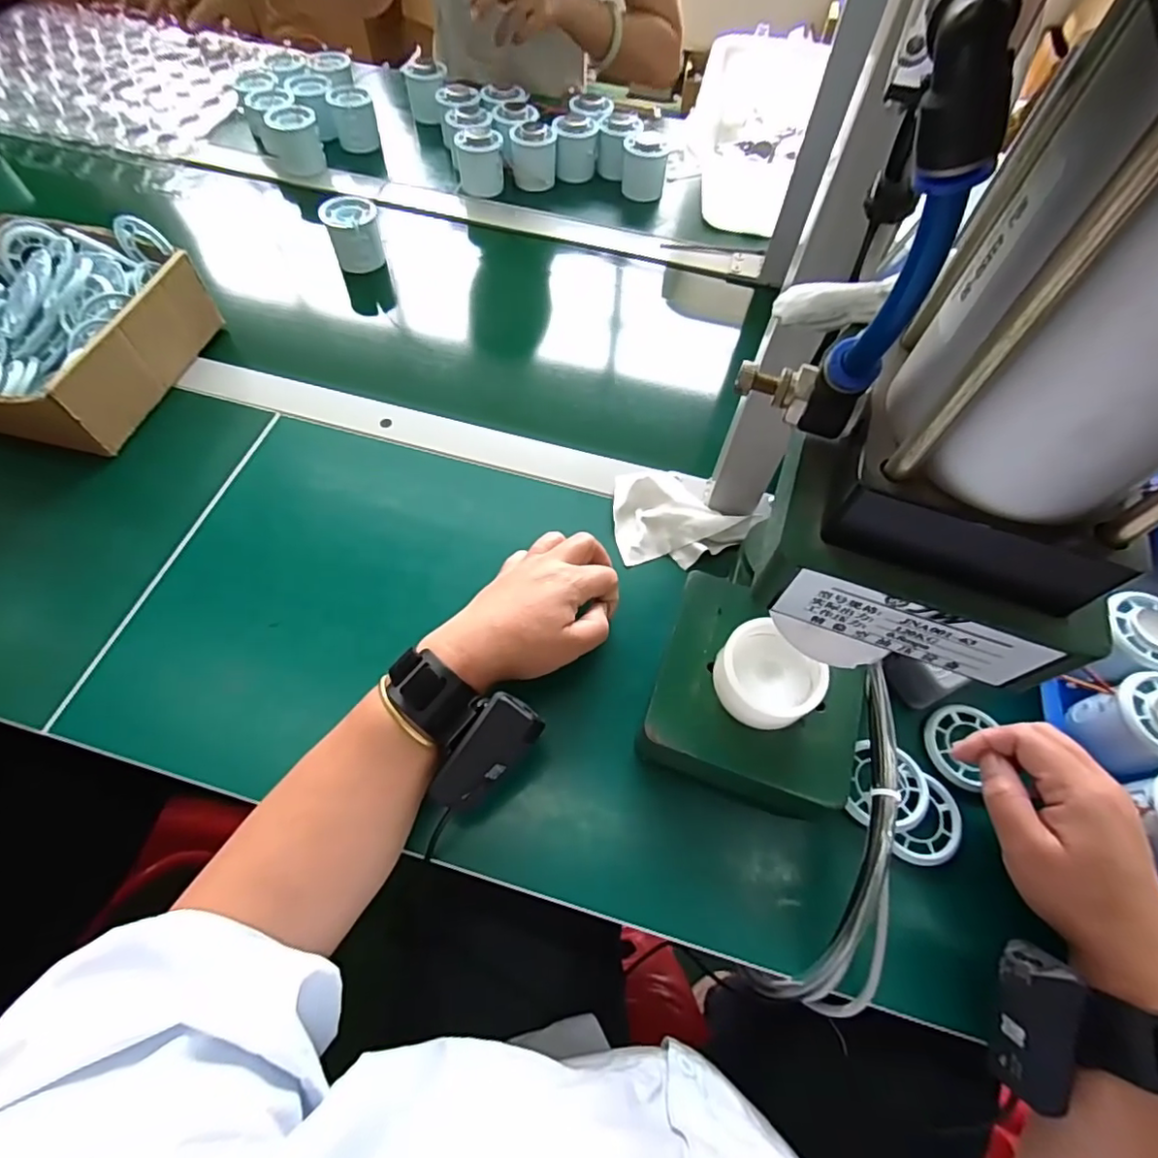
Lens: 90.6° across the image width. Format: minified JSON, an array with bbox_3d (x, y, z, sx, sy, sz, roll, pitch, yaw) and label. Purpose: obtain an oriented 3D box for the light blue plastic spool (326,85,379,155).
[{"bbox_3d":[-0.287,-0.587,0.734,0.054,0.056,0.043,-14,62,-10],"label":"light blue plastic spool"}]

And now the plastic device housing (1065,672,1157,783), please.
[{"bbox_3d":[0.362,0.094,0.368,0.050,0.049,0.054,-18,63,-11],"label":"plastic device housing"}]

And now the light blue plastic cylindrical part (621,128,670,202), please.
[{"bbox_3d":[0.081,-0.509,0.704,0.051,0.061,0.049,4,61,0],"label":"light blue plastic cylindrical part"}]

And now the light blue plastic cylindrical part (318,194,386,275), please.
[{"bbox_3d":[-0.237,-0.366,0.607,0.052,0.048,0.064,-21,64,-13],"label":"light blue plastic cylindrical part"}]

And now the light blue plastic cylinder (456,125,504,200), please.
[{"bbox_3d":[-0.119,-0.503,0.689,0.052,0.054,0.057,-8,62,-6],"label":"light blue plastic cylinder"}]

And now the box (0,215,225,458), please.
[{"bbox_3d":[-0.475,-0.216,0.511,0.218,0.085,0.213,10,61,3],"label":"box"}]

